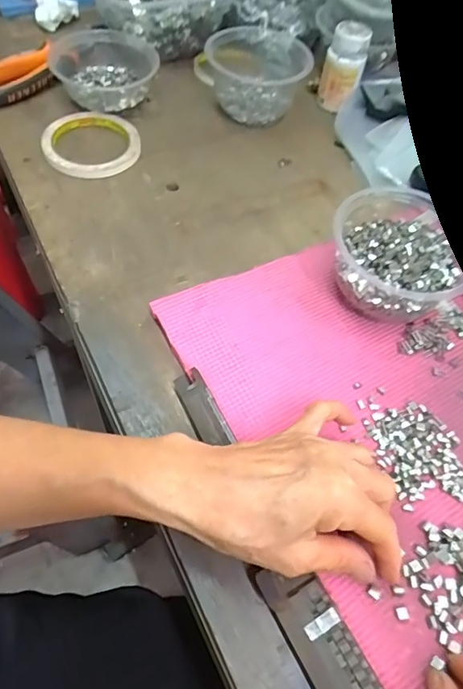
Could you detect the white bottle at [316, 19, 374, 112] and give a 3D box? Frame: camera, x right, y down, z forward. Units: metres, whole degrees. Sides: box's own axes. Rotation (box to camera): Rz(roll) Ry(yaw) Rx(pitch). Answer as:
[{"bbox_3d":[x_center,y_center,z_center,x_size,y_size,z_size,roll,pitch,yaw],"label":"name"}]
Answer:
[{"bbox_3d":[0.127,-0.314,0.553,0.043,0.082,0.041,13,57,4],"label":"white bottle"}]

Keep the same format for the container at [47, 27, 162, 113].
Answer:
[{"bbox_3d":[-0.143,-0.305,0.551,0.115,0.046,0.117,-8,58,-10],"label":"container"}]

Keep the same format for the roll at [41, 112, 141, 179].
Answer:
[{"bbox_3d":[-0.145,-0.210,0.505,0.097,0.017,0.097,2,57,-3],"label":"roll"}]

